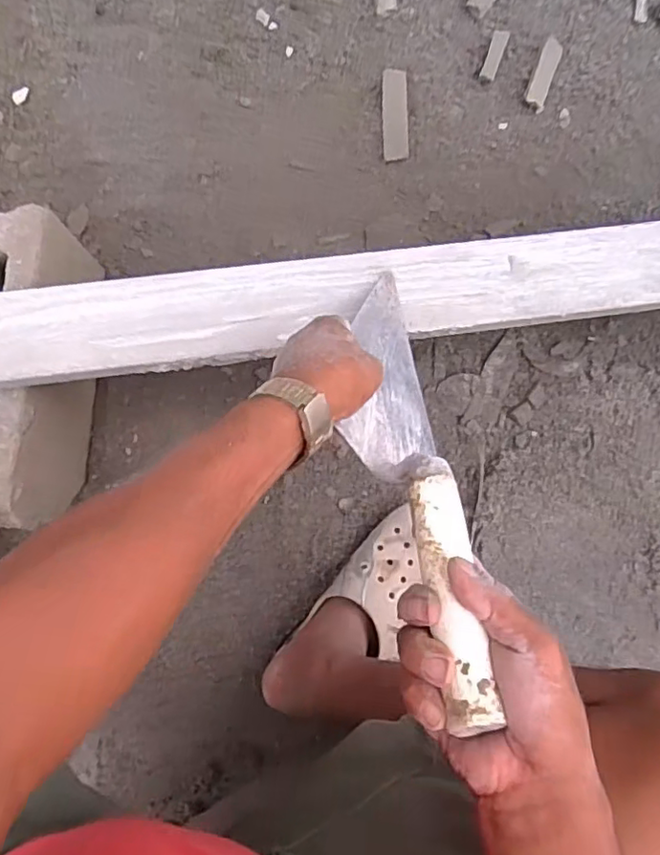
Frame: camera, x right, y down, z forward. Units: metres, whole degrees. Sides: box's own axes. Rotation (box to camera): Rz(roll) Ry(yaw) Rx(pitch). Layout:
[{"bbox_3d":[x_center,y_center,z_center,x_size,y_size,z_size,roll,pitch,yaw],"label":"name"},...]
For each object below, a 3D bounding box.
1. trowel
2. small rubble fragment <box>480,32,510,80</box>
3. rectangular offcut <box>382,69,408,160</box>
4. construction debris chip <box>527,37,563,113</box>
[{"bbox_3d":[0.052,0.025,0.417,0.072,0.080,0.353,-3,43,-3],"label":"trowel"},{"bbox_3d":[0.205,-0.464,0.730,0.019,0.007,0.061,20,86,-1],"label":"small rubble fragment"},{"bbox_3d":[0.081,-0.384,0.721,0.031,0.006,0.105,-1,98,2],"label":"rectangular offcut"},{"bbox_3d":[0.269,-0.444,0.738,0.026,0.014,0.086,20,86,-1],"label":"construction debris chip"}]

